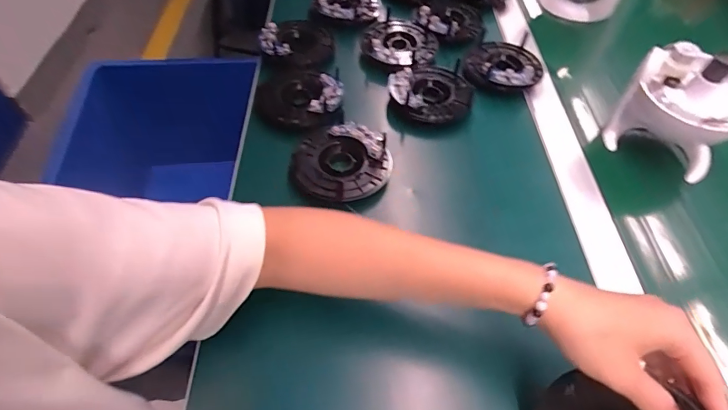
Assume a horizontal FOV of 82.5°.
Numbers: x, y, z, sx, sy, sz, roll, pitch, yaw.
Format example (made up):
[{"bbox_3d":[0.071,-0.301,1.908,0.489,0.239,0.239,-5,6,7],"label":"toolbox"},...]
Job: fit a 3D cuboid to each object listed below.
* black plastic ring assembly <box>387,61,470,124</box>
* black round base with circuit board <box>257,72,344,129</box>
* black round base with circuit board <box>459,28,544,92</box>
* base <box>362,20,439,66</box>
[{"bbox_3d":[0.086,-0.140,0.504,0.098,0.025,0.092,1,55,-1],"label":"black plastic ring assembly"},{"bbox_3d":[-0.074,-0.132,0.491,0.093,0.015,0.090,17,56,10],"label":"black round base with circuit board"},{"bbox_3d":[0.180,-0.186,0.540,0.110,0.017,0.095,-9,56,-8],"label":"black round base with circuit board"},{"bbox_3d":[0.047,-0.222,0.559,0.098,0.018,0.099,1,55,-1],"label":"base"}]

